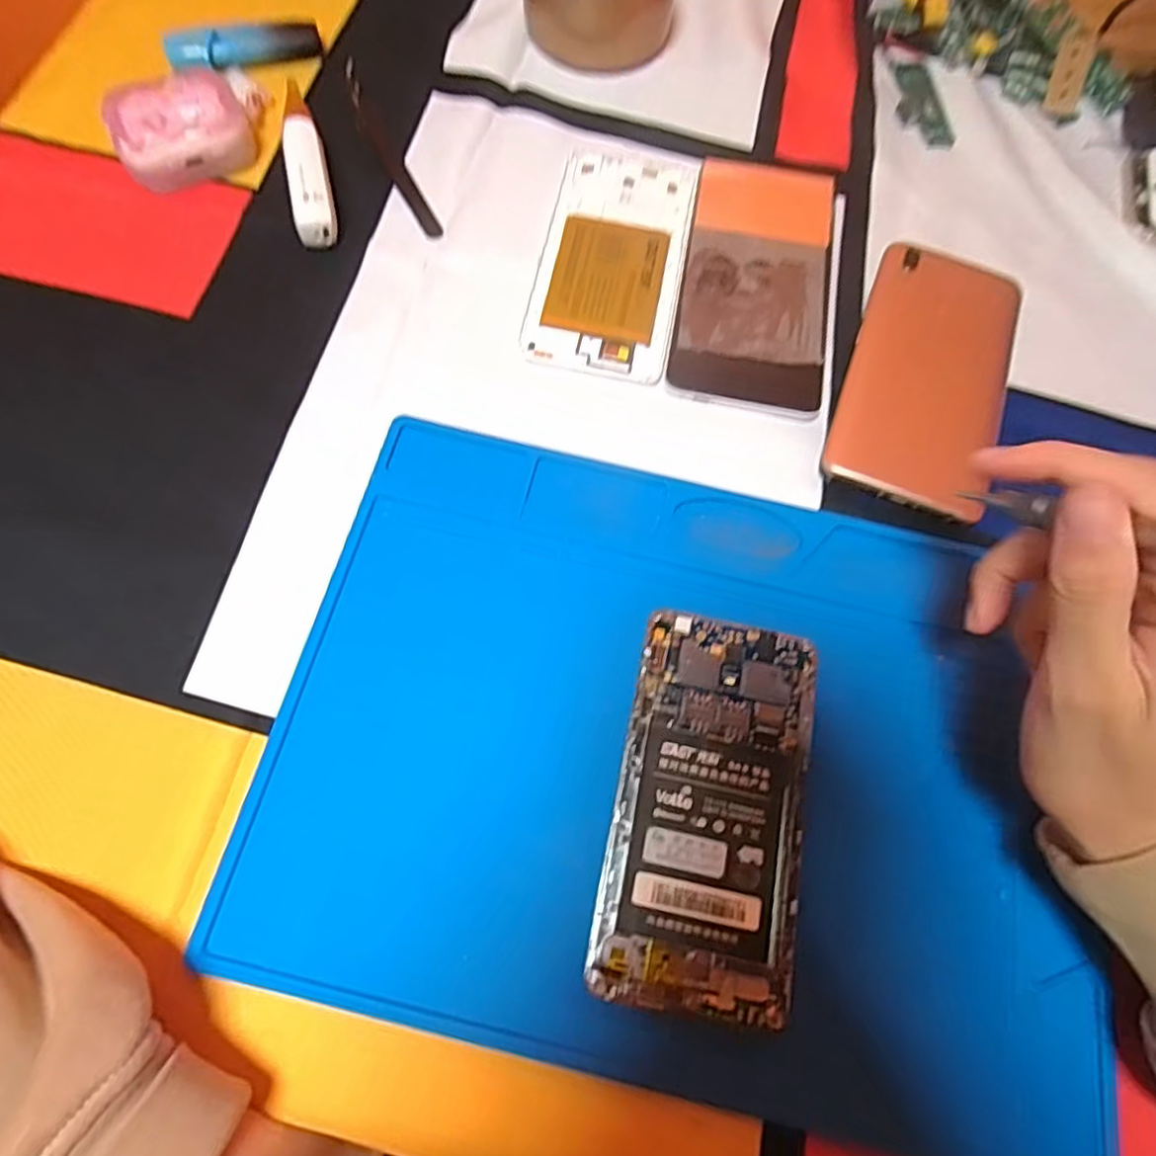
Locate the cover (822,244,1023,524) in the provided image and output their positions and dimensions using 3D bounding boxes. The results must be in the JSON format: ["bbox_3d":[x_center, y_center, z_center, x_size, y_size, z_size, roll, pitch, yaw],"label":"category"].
[{"bbox_3d":[0.172,-0.100,0.329,0.074,0.010,0.149,21,71,5],"label":"cover"}]

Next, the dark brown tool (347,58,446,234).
[{"bbox_3d":[-0.102,-0.230,0.361,0.012,0.013,0.118,-27,73,-12],"label":"dark brown tool"}]

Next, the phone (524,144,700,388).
[{"bbox_3d":[0.018,-0.165,0.347,0.070,0.004,0.144,11,70,2],"label":"phone"}]

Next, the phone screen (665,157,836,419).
[{"bbox_3d":[0.091,-0.152,0.344,0.072,0.009,0.151,11,70,1],"label":"phone screen"}]

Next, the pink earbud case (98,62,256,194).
[{"bbox_3d":[-0.207,-0.235,0.355,0.066,0.030,0.044,-28,74,-12],"label":"pink earbud case"}]

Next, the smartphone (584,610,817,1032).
[{"bbox_3d":[0.050,0.086,0.257,0.069,0.010,0.139,12,70,2],"label":"smartphone"}]

